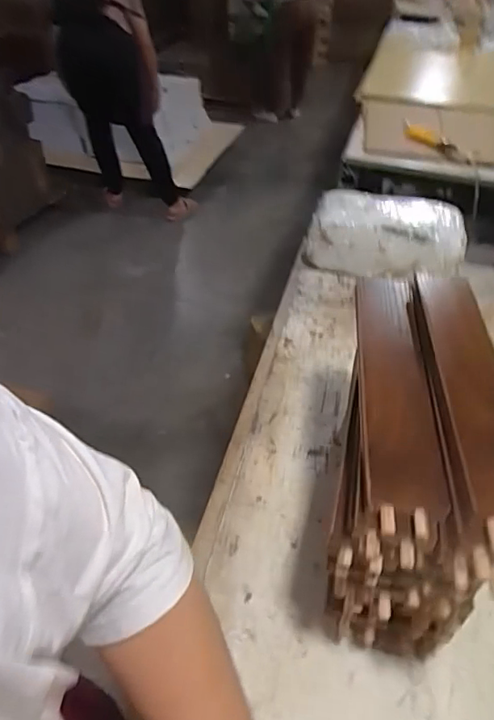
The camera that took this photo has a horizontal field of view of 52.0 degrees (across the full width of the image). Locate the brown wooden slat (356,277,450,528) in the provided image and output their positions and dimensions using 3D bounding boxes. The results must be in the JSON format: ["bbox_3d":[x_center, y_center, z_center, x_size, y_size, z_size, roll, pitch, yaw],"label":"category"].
[{"bbox_3d":[0.117,0.012,0.410,0.051,0.015,0.263,6,43,5],"label":"brown wooden slat"}]

